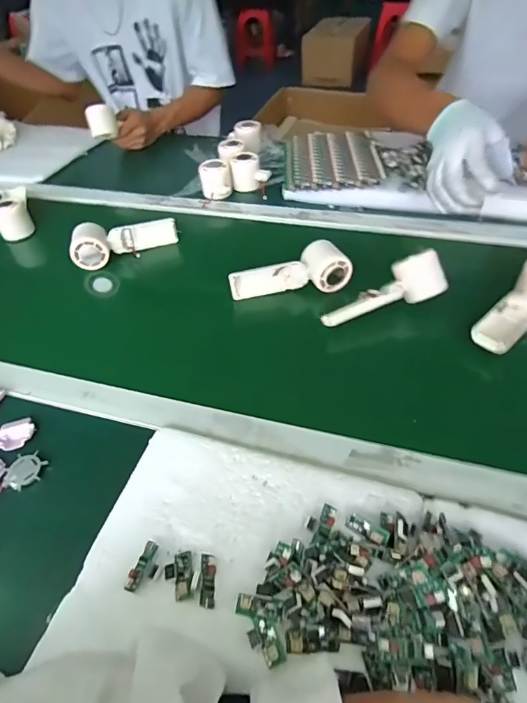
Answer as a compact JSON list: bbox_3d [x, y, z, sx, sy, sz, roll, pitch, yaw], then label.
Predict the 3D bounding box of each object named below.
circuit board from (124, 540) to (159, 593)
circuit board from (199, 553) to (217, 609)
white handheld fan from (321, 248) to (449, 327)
[{"bbox_3d":[-0.103,0.180,0.357,0.013,0.006,0.040,14,48,17],"label":"circuit board"},{"bbox_3d":[-0.045,0.185,0.342,0.011,0.009,0.038,-3,46,1],"label":"circuit board"},{"bbox_3d":[0.154,-0.077,0.558,0.163,0.044,0.052,-26,47,6],"label":"white handheld fan"}]

